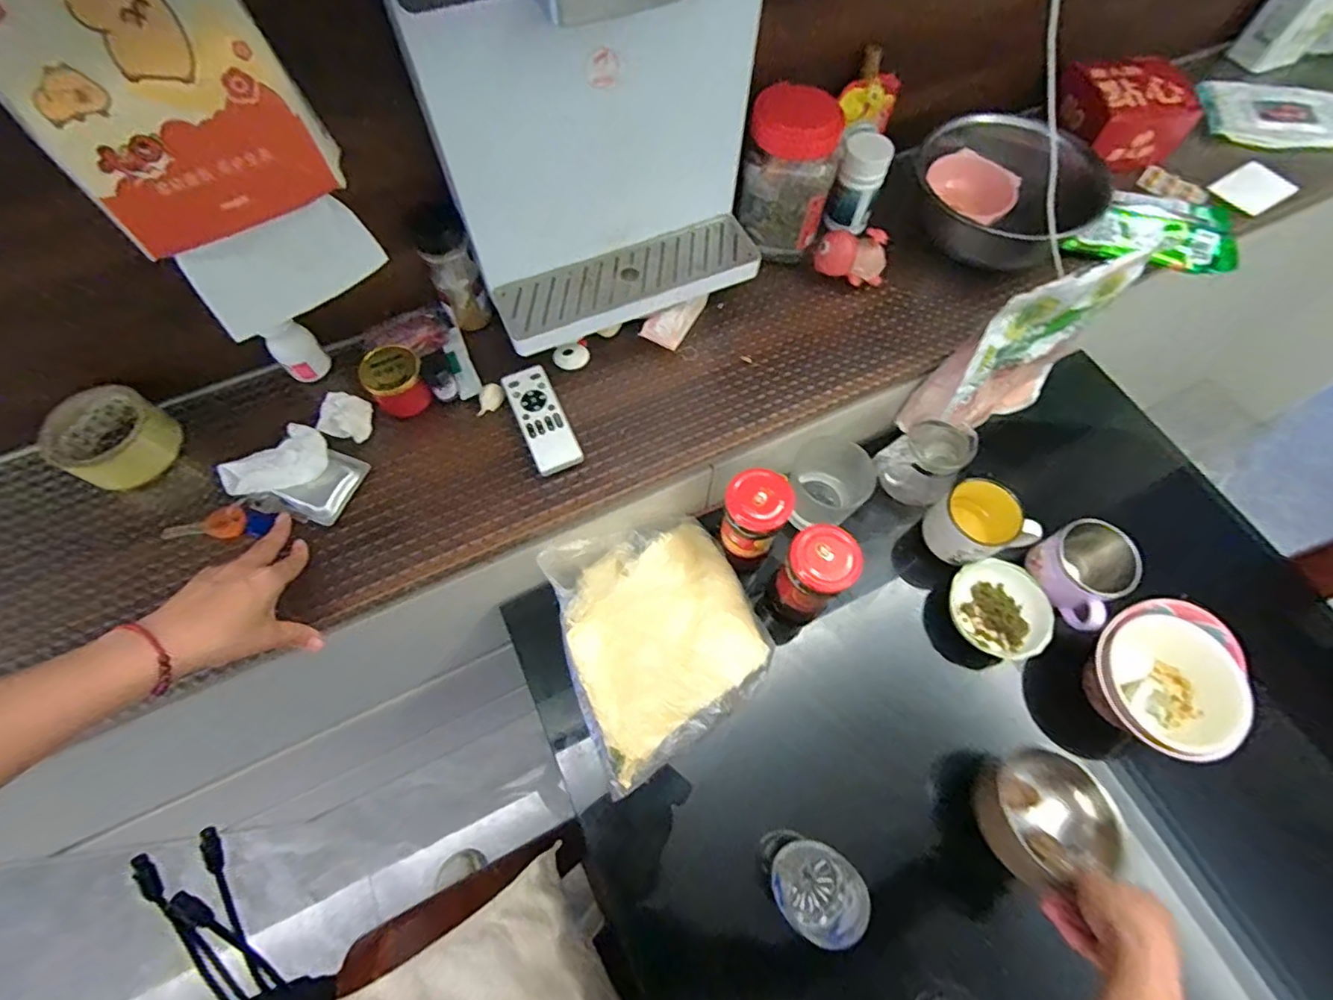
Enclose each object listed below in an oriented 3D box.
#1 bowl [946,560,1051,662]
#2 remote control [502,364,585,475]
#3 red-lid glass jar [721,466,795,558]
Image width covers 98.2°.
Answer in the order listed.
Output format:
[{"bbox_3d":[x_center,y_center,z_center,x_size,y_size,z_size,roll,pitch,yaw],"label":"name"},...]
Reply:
[{"bbox_3d":[0.369,0.115,0.641,0.105,0.035,0.104,19,67,8],"label":"bowl"},{"bbox_3d":[-0.124,-0.078,0.578,0.047,0.023,0.119,-23,68,-10],"label":"remote control"},{"bbox_3d":[0.091,0.017,0.605,0.063,0.100,0.060,0,66,0],"label":"red-lid glass jar"}]

